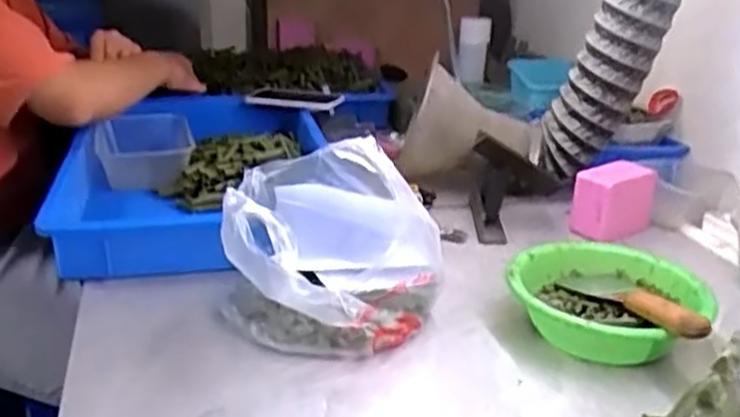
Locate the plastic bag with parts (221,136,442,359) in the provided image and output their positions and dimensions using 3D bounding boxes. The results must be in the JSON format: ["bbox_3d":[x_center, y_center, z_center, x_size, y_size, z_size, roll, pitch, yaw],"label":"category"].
[{"bbox_3d":[-0.040,0.046,0.739,0.218,0.182,0.146,3,21,4],"label":"plastic bag with parts"}]

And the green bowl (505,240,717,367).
[{"bbox_3d":[0.247,0.101,0.784,0.189,0.067,0.180,1,21,-1],"label":"green bowl"}]

